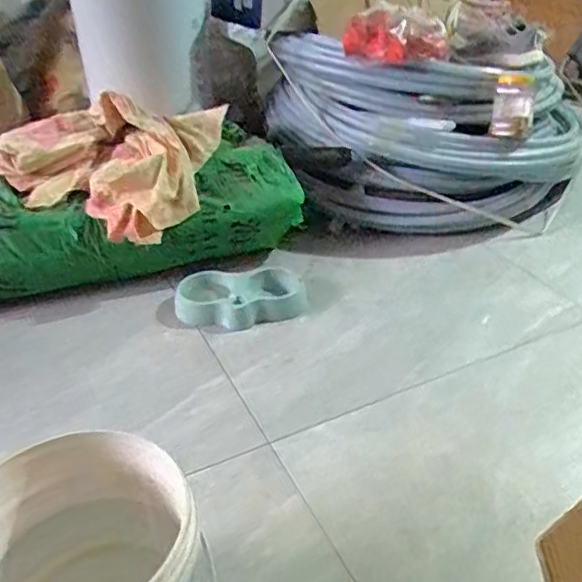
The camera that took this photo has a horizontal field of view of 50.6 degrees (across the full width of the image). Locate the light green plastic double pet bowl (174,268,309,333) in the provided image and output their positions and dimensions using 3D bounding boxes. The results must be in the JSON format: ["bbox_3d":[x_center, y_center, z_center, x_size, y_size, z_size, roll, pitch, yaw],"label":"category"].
[{"bbox_3d":[-0.113,0.010,1.400,0.293,0.075,0.157,-3,37,-6],"label":"light green plastic double pet bowl"}]

